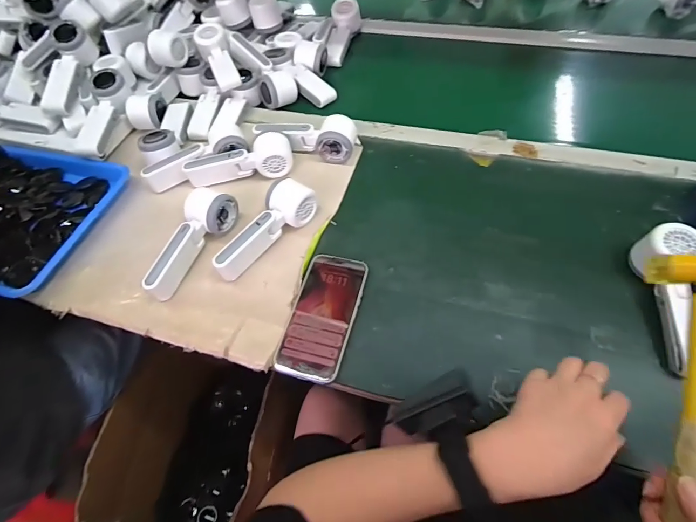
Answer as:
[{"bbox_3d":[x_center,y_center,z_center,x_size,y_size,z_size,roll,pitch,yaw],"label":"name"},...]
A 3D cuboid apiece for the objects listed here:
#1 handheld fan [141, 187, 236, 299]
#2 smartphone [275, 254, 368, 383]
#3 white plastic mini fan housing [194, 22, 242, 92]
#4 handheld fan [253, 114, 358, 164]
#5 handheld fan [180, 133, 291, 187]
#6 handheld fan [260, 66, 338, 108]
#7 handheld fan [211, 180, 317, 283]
[{"bbox_3d":[-0.223,-0.027,0.528,0.057,0.060,0.170,20,60,18],"label":"handheld fan"},{"bbox_3d":[-0.029,0.062,0.467,0.076,0.010,0.163,9,57,11],"label":"smartphone"},{"bbox_3d":[-0.236,-0.370,0.687,0.057,0.048,0.159,-20,57,-8],"label":"white plastic mini fan housing"},{"bbox_3d":[-0.069,-0.199,0.616,0.166,0.057,0.047,7,57,9],"label":"handheld fan"},{"bbox_3d":[-0.171,-0.158,0.598,0.165,0.049,0.047,-8,56,0],"label":"handheld fan"},{"bbox_3d":[-0.095,-0.317,0.697,0.114,0.048,0.102,-35,60,-17],"label":"handheld fan"},{"bbox_3d":[-0.109,-0.038,0.516,0.056,0.055,0.162,25,62,20],"label":"handheld fan"}]

